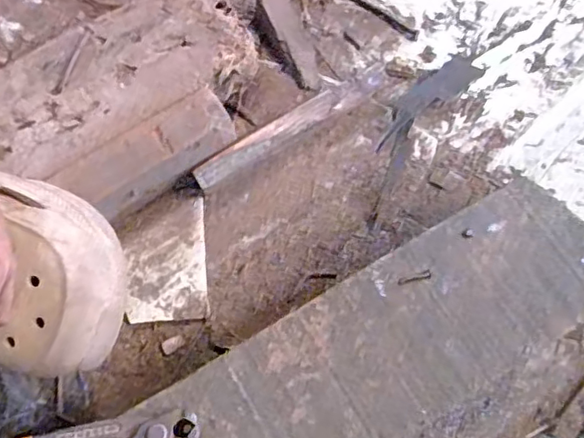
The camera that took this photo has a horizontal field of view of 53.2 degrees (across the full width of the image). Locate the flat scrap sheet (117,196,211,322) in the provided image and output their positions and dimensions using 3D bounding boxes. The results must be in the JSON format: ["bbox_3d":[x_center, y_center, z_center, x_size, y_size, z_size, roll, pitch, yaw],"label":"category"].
[{"bbox_3d":[-0.109,0.034,0.493,0.070,0.005,0.104,-5,74,-1],"label":"flat scrap sheet"}]

